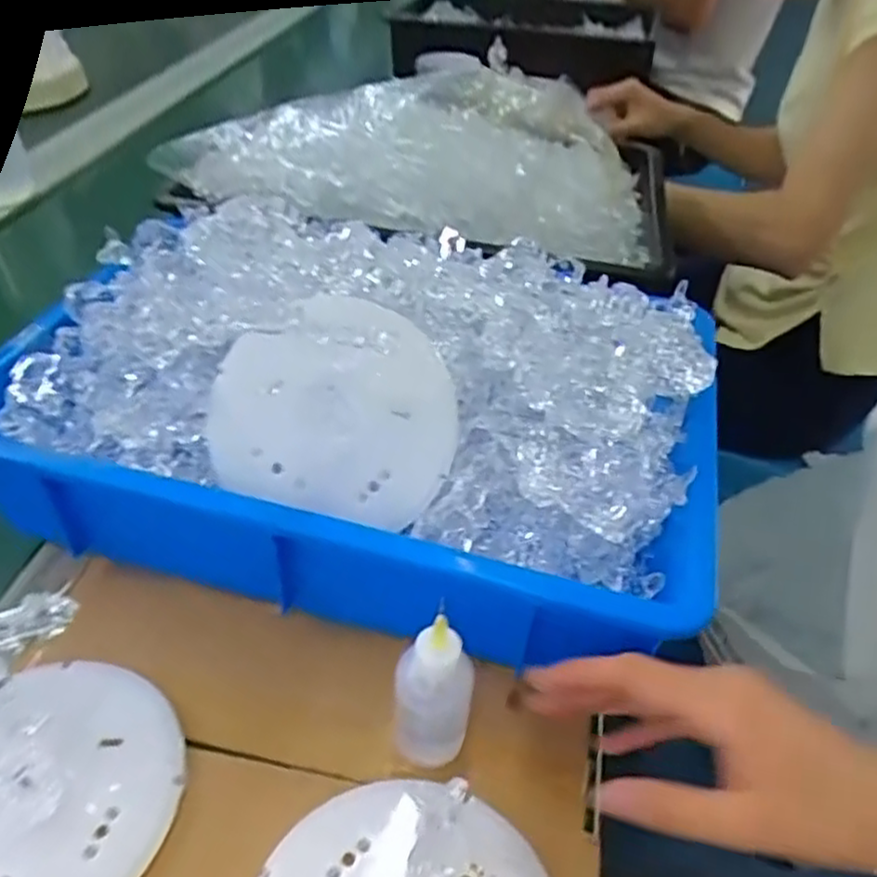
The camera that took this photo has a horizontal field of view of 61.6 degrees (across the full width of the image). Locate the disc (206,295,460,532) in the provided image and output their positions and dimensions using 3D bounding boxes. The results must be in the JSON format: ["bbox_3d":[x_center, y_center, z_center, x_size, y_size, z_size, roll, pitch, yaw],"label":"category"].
[{"bbox_3d":[-0.057,-0.016,0.381,0.129,0.108,0.020,13,6,7],"label":"disc"}]

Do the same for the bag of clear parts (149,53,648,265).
[{"bbox_3d":[-0.022,-0.239,0.614,0.400,0.096,0.169,13,42,11],"label":"bag of clear parts"}]

